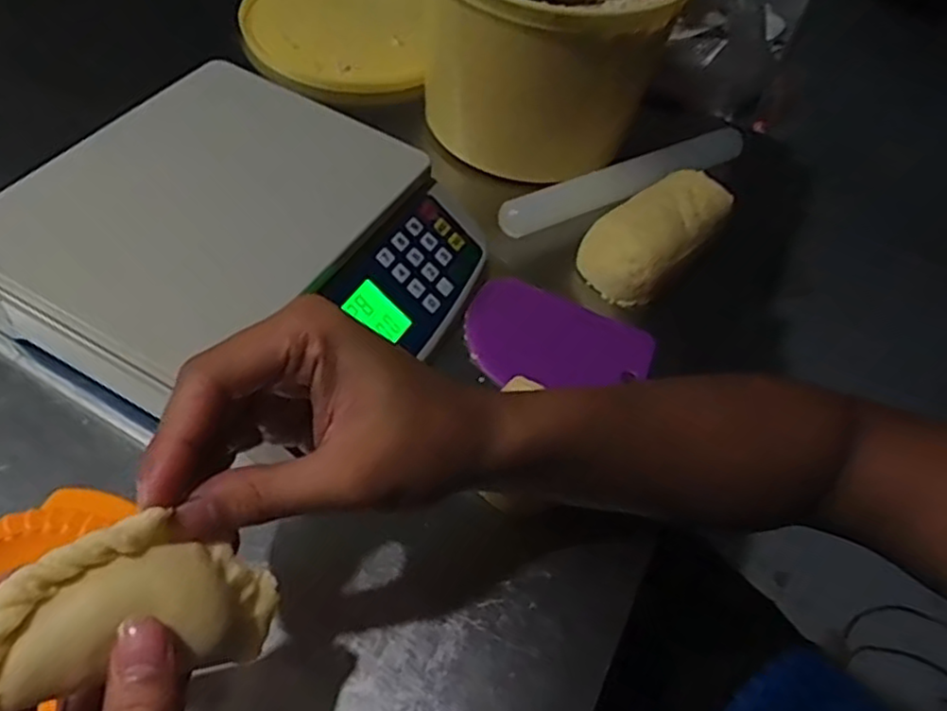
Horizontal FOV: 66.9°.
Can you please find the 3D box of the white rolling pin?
[{"bbox_3d":[0.120,-0.130,0.524,0.219,0.021,0.031,-21,59,-23],"label":"white rolling pin"}]

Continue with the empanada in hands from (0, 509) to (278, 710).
[{"bbox_3d":[-0.104,0.079,0.218,0.089,0.027,0.053,-16,85,-45],"label":"empanada in hands"}]

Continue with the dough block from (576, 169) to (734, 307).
[{"bbox_3d":[0.123,-0.088,0.480,0.114,0.036,0.057,-42,64,-18],"label":"dough block"}]

